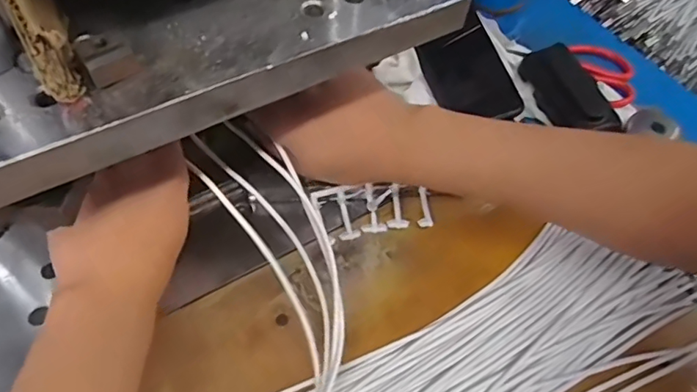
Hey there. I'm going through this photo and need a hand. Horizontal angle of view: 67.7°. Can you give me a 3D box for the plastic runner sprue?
[{"bbox_3d":[0.019,0.009,0.395,0.087,0.018,0.037,-7,56,-9],"label":"plastic runner sprue"}]

